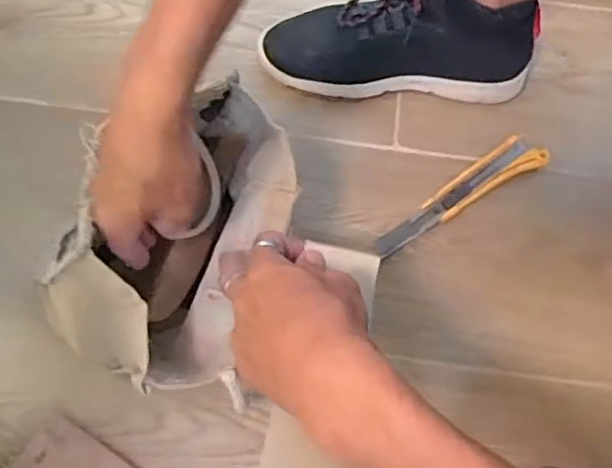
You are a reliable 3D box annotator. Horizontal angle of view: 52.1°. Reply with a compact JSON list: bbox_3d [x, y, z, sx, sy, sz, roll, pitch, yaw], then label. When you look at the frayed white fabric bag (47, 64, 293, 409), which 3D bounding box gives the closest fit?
[{"bbox_3d":[-0.090,0.001,0.489,0.142,0.153,0.222,16,71,4],"label":"frayed white fabric bag"}]

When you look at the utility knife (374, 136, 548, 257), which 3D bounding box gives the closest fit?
[{"bbox_3d":[0.143,-0.039,0.594,0.188,0.014,0.035,-29,74,-12],"label":"utility knife"}]

